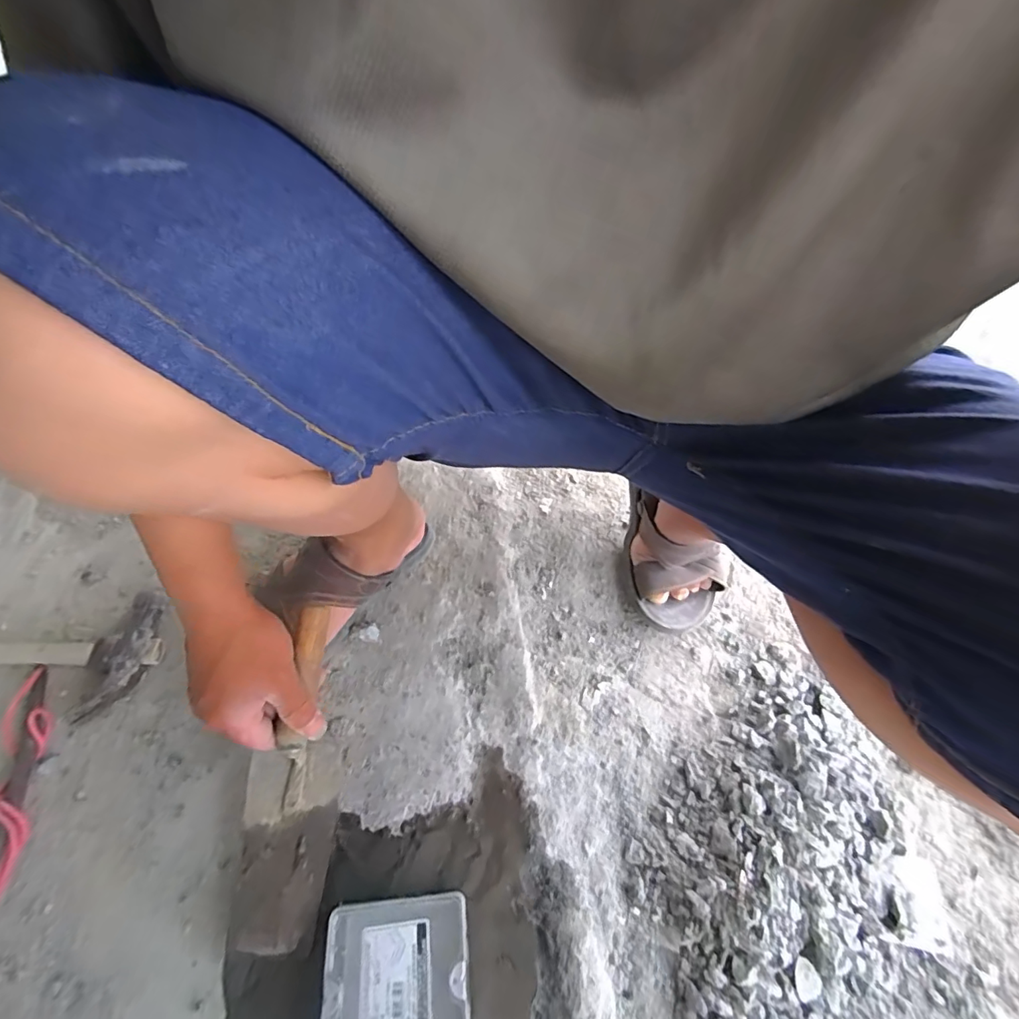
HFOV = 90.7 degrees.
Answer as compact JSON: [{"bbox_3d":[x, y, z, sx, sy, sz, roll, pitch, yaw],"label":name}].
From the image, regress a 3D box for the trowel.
[{"bbox_3d":[-0.174,0.203,0.402,0.071,0.044,0.246,6,85,-1],"label":"trowel"}]

